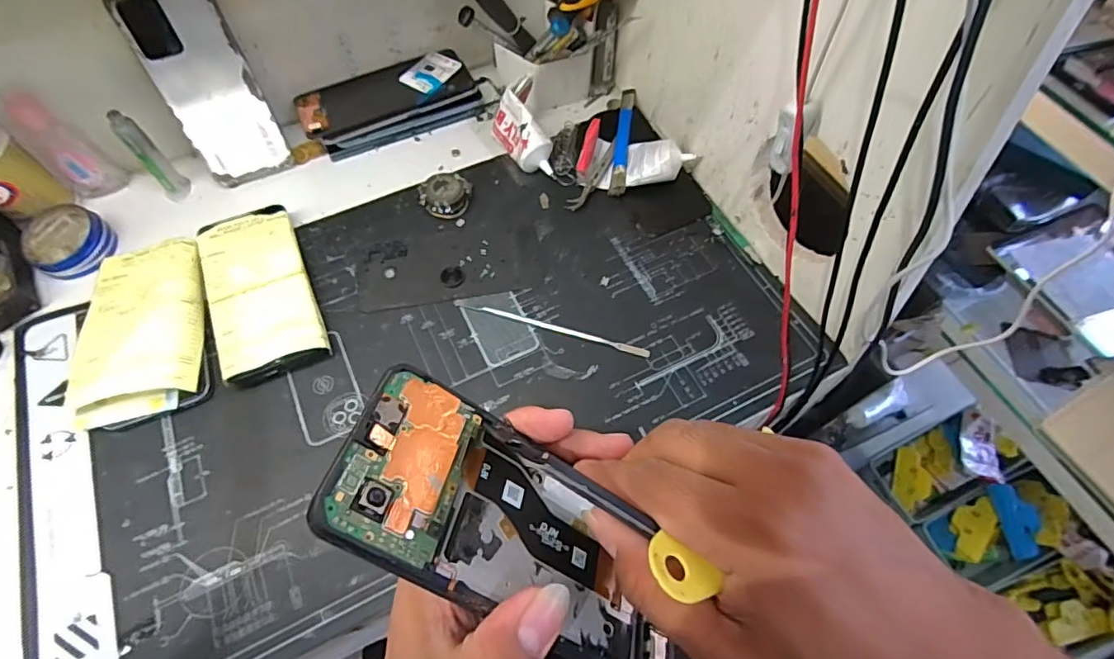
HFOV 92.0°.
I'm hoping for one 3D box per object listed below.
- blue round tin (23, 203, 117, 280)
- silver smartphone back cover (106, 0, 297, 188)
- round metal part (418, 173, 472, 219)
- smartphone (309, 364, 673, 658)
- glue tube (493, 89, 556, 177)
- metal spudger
[{"bbox_3d":[-0.431,-0.077,0.475,0.067,0.028,0.060,31,66,15],"label":"blue round tin"},{"bbox_3d":[-0.305,-0.210,0.477,0.076,0.165,0.013,-26,44,-16],"label":"silver smartphone back cover"},{"bbox_3d":[-0.104,-0.124,0.503,0.041,0.026,0.039,0,62,0],"label":"round metal part"},{"bbox_3d":[-0.013,0.078,0.213,0.153,0.005,0.071,37,40,-19],"label":"smartphone"},{"bbox_3d":[-0.035,-0.186,0.522,0.030,0.053,0.080,-28,65,-14],"label":"glue tube"},{"bbox_3d":[-0.005,-0.001,0.445,0.164,0.004,0.008,15,63,8],"label":"metal spudger"}]

